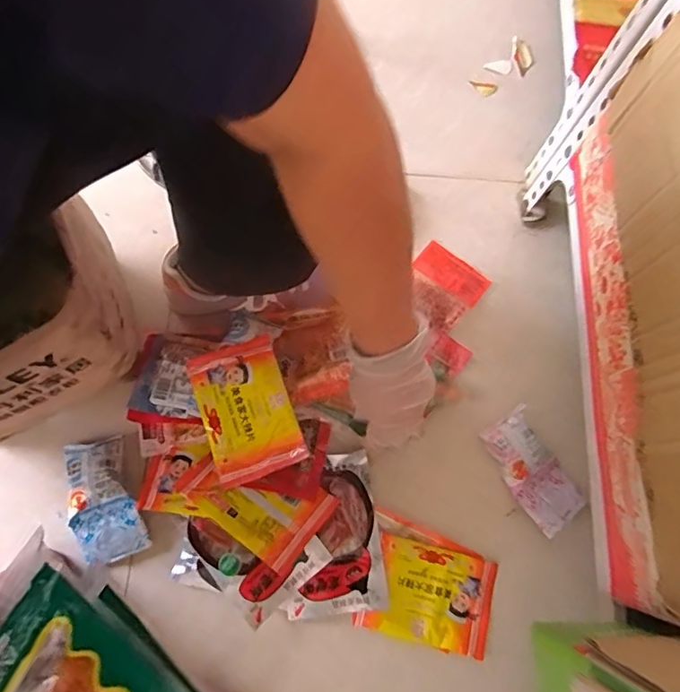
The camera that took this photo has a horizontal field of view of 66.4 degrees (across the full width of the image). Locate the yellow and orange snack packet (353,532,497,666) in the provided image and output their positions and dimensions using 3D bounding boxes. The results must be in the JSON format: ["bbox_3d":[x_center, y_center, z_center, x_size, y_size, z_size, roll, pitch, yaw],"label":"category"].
[{"bbox_3d":[0.101,0.282,0.587,0.139,0.014,0.102,15,75,3],"label":"yellow and orange snack packet"}]

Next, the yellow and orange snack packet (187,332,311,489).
[{"bbox_3d":[-0.109,0.074,0.609,0.101,0.026,0.155,-19,76,-6],"label":"yellow and orange snack packet"}]

